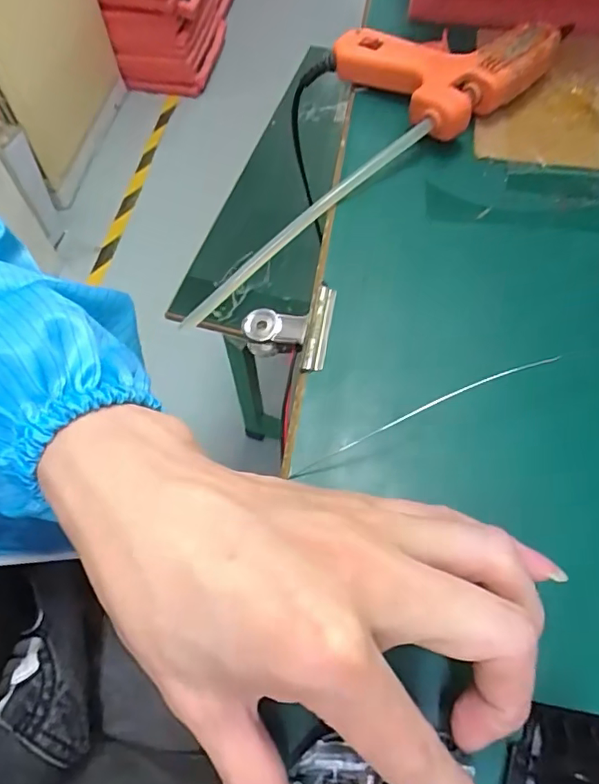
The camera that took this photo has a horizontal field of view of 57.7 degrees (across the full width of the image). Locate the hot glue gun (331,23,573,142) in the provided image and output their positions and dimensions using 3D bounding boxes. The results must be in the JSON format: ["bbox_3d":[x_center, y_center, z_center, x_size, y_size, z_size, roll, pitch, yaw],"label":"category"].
[{"bbox_3d":[0.093,-0.225,0.359,0.114,0.033,0.109,-36,67,-16],"label":"hot glue gun"}]

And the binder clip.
[{"bbox_3d":[-0.007,-0.031,0.283,0.045,0.027,0.050,9,63,6],"label":"binder clip"}]

